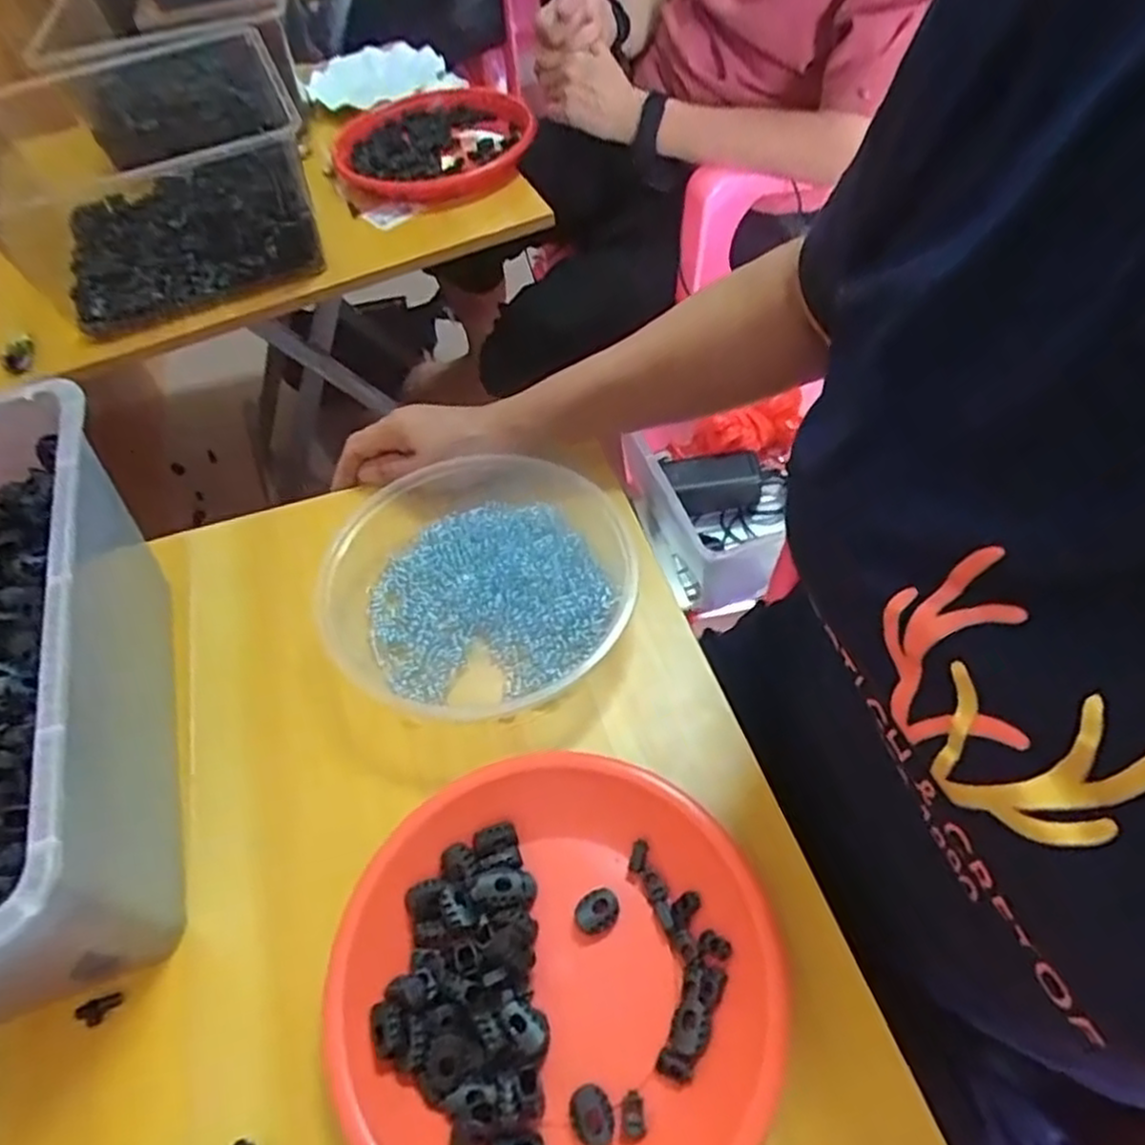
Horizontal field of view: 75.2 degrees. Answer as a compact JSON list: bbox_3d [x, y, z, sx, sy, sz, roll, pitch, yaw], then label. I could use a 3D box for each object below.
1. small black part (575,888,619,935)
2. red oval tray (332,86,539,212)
[{"bbox_3d":[0.012,0.163,0.358,0.022,0.008,0.017,-31,57,-17],"label":"small black part"},{"bbox_3d":[-0.172,-0.527,0.914,0.236,0.034,0.230,-16,54,-7],"label":"red oval tray"}]

